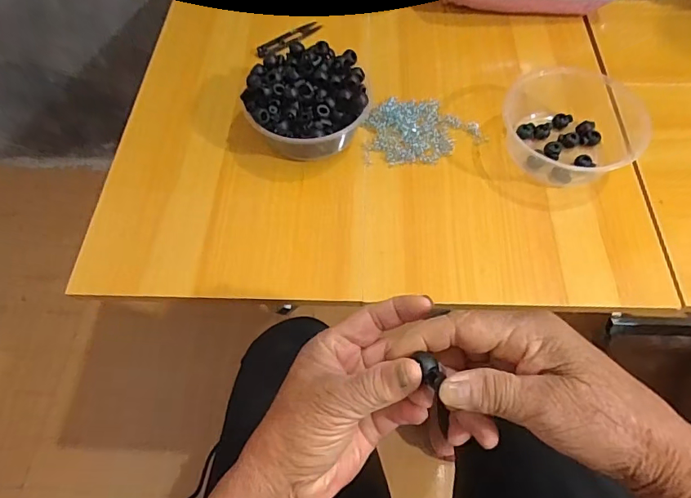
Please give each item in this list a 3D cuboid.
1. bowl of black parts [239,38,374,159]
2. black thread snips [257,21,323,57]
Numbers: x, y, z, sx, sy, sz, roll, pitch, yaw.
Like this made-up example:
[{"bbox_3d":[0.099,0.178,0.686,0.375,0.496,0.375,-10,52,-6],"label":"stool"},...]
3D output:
[{"bbox_3d":[-0.042,-0.162,0.519,0.137,0.077,0.131,-1,59,1],"label":"bowl of black parts"},{"bbox_3d":[-0.078,-0.293,0.633,0.102,0.007,0.020,-37,65,-19],"label":"black thread snips"}]

